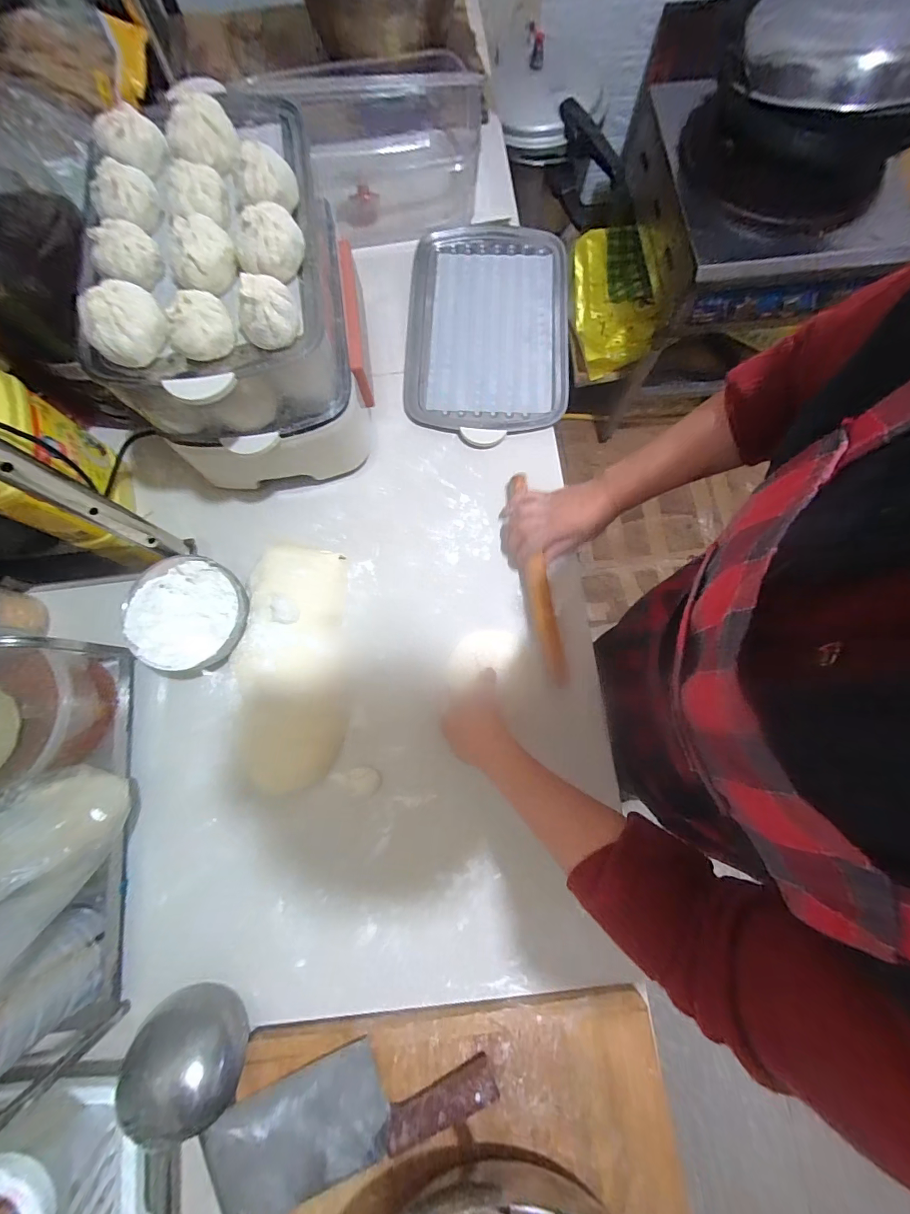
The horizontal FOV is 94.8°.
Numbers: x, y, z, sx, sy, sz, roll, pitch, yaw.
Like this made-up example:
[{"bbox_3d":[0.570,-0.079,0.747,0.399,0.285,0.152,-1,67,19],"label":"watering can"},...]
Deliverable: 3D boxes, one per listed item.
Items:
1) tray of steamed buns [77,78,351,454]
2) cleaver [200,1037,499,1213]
[{"bbox_3d":[-0.252,-0.374,0.456,0.214,0.130,0.377,-9,77,-2],"label":"tray of steamed buns"},{"bbox_3d":[-0.111,0.500,0.418,0.286,0.029,0.097,-25,78,-6],"label":"cleaver"}]

